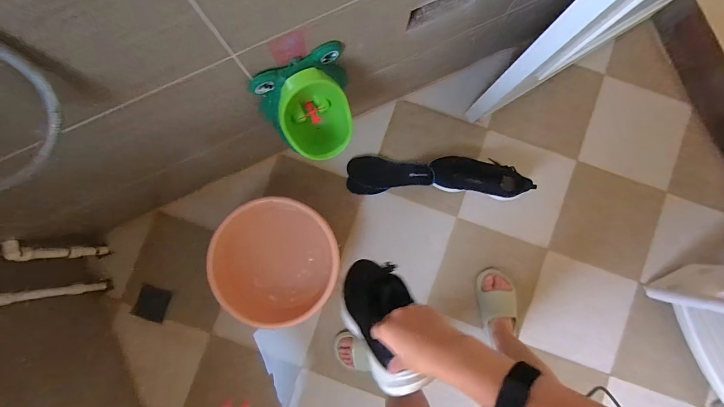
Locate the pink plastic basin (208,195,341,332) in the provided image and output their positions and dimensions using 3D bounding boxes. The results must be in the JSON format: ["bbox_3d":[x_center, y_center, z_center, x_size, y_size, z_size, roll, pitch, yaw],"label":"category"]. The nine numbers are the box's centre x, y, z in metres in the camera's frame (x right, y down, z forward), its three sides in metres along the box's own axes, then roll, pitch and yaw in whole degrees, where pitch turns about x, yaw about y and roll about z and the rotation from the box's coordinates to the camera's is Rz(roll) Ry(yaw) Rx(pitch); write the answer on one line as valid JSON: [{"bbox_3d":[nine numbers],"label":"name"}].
[{"bbox_3d":[-0.240,0.169,0.981,0.340,0.180,0.365,-15,88,-1],"label":"pink plastic basin"}]

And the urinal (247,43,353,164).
[{"bbox_3d":[-0.096,-0.185,0.698,0.183,0.229,0.134,-29,88,-2],"label":"urinal"}]

